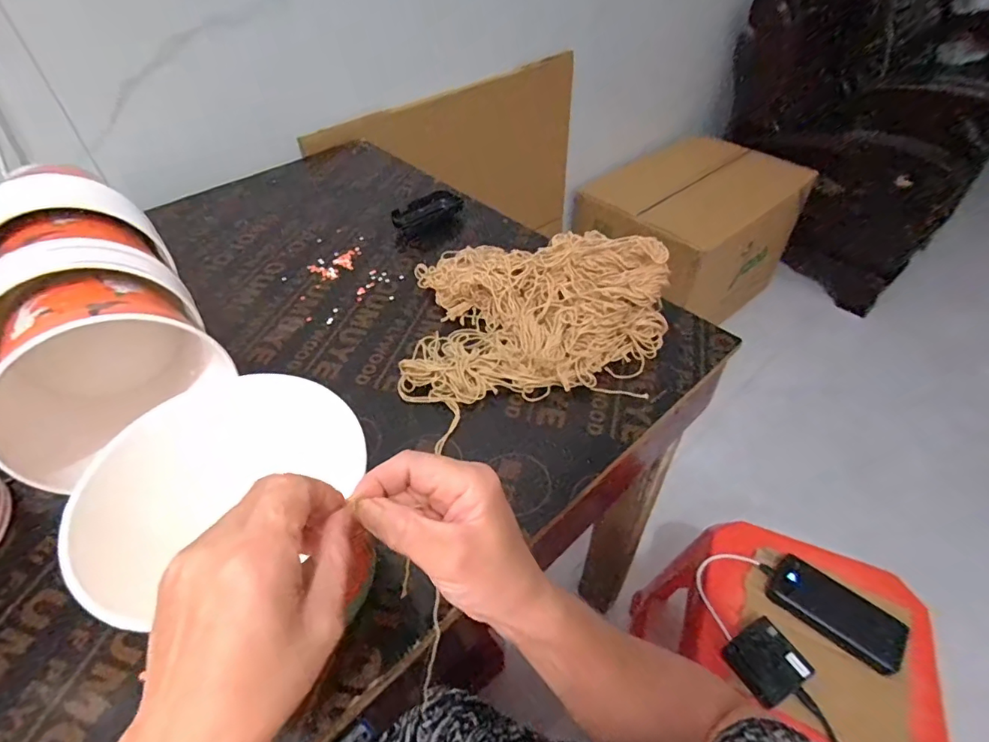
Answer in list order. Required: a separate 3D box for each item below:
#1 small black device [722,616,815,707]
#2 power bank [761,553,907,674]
[{"bbox_3d":[0.334,0.356,0.614,0.071,0.027,0.076,-24,50,-20],"label":"small black device"},{"bbox_3d":[0.456,0.315,0.667,0.156,0.020,0.079,32,55,28],"label":"power bank"}]

